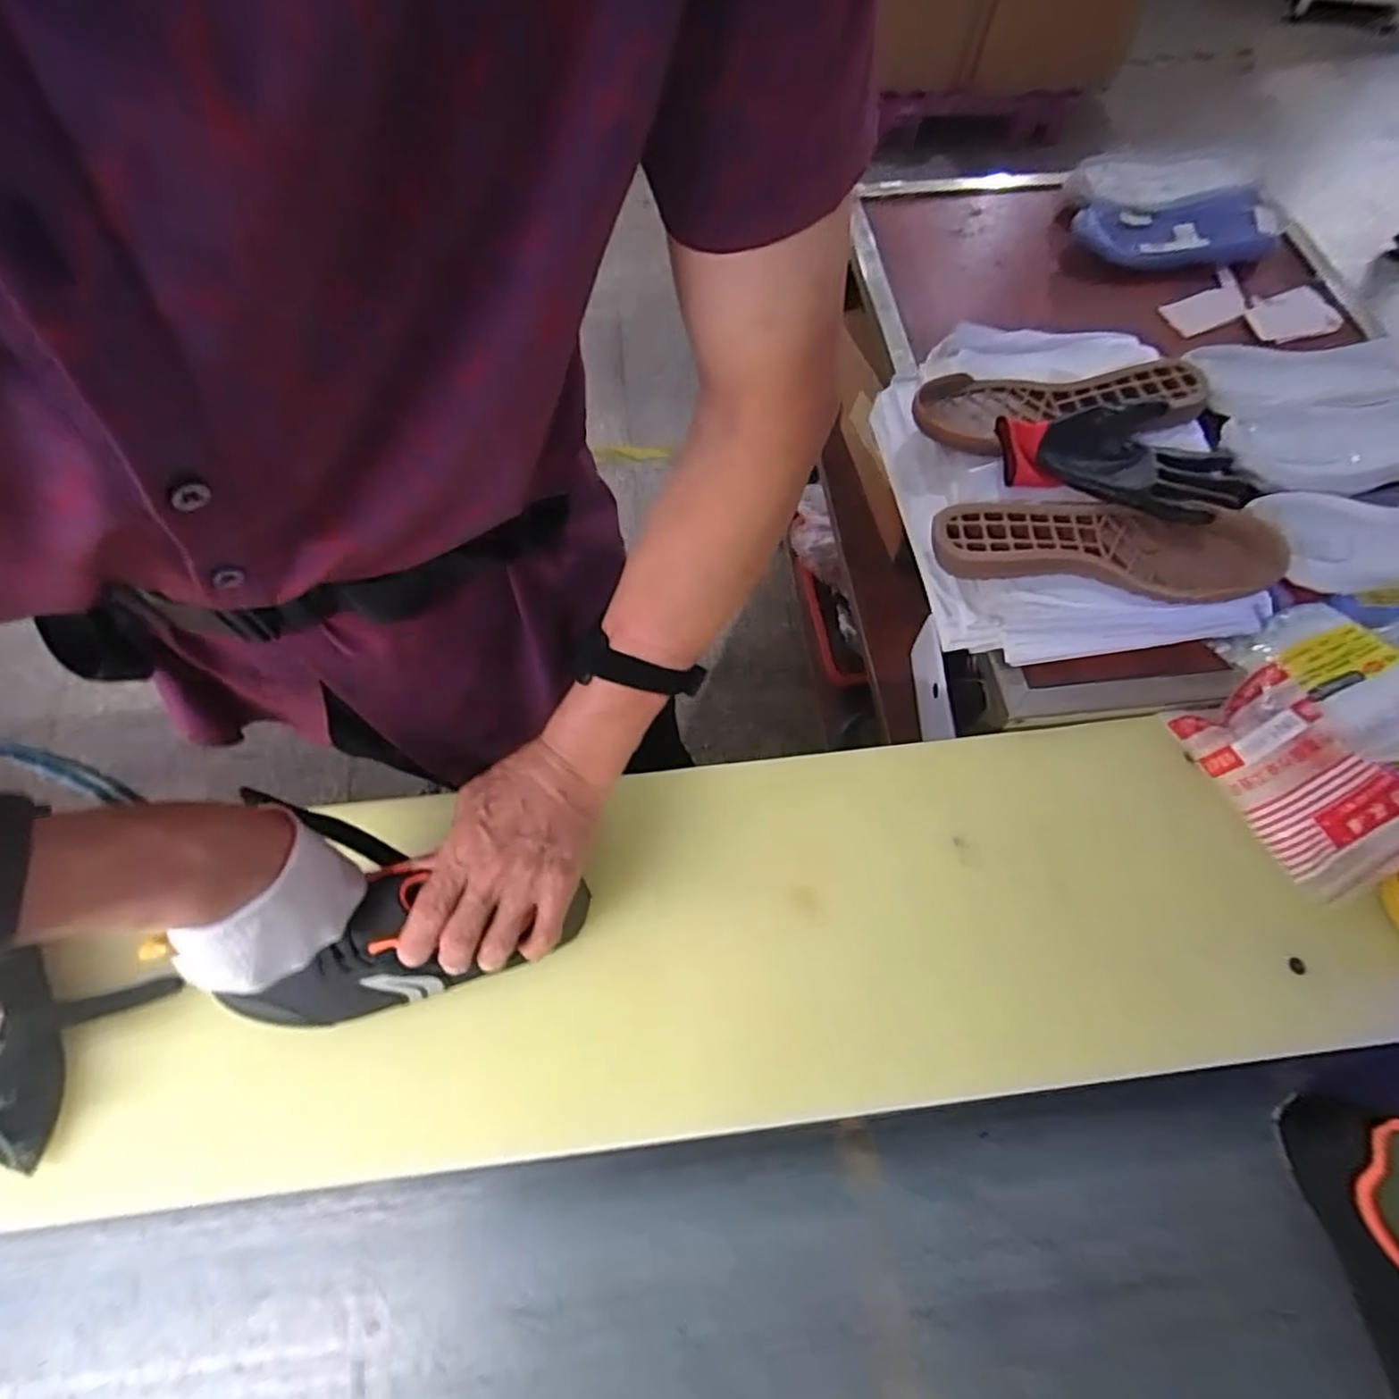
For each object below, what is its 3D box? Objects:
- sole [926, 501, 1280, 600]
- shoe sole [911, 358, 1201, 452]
[{"bbox_3d":[0.348,-0.134,0.591,0.268,0.025,0.086,3,65,3],"label":"sole"},{"bbox_3d":[0.356,-0.288,0.669,0.280,0.041,0.088,-4,64,-2],"label":"shoe sole"}]

